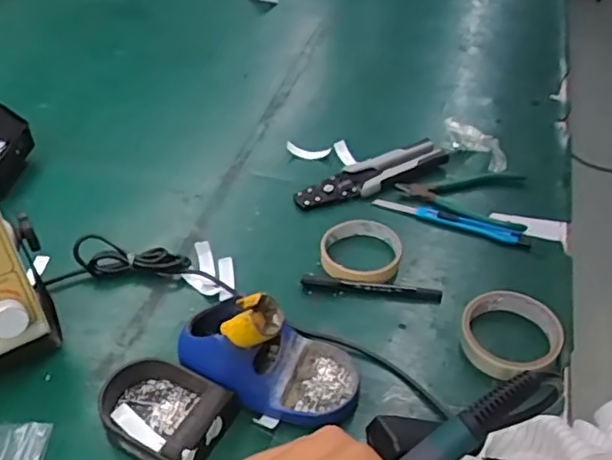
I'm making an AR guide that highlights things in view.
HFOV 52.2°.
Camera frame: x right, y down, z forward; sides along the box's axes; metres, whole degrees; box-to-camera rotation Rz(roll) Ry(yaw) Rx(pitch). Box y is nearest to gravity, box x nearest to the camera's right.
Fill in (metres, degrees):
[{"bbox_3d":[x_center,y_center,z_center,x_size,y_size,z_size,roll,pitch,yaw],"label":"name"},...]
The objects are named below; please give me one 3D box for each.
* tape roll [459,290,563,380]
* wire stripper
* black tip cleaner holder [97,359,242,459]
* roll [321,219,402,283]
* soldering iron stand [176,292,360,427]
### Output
[{"bbox_3d":[0.185,0.095,0.569,0.086,0.027,0.089,0,43,0],"label":"tape roll"},{"bbox_3d":[0.080,-0.067,0.750,0.200,0.030,0.054,-18,46,-19],"label":"wire stripper"},{"bbox_3d":[-0.117,0.148,0.506,0.101,0.041,0.077,21,46,20],"label":"black tip cleaner holder"},{"bbox_3d":[0.057,0.023,0.655,0.082,0.015,0.089,0,43,0],"label":"roll"},{"bbox_3d":[-0.027,0.102,0.523,0.153,0.088,0.086,12,44,12],"label":"soldering iron stand"}]

